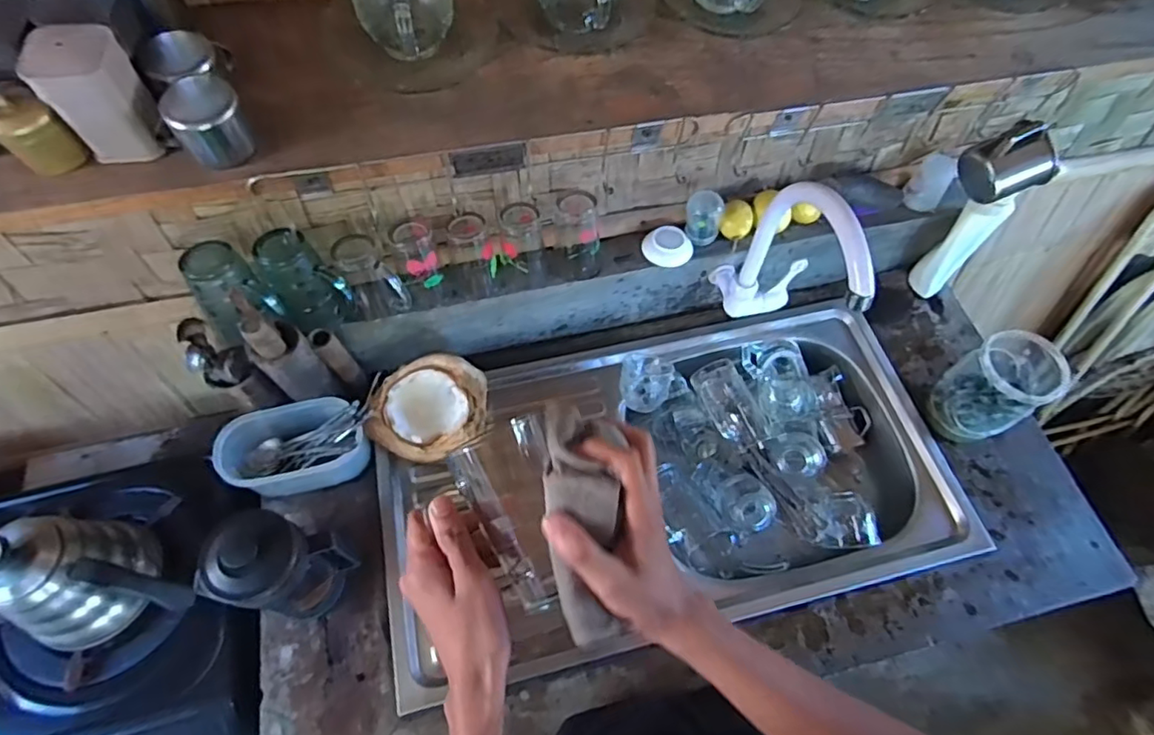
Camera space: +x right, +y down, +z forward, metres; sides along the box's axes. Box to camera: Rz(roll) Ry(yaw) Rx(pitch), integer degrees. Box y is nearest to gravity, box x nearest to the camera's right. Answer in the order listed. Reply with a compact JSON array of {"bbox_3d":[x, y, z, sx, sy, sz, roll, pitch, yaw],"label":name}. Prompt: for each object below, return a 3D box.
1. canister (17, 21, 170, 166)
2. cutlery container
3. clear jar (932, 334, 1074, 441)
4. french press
[{"bbox_3d":[-0.329,-0.189,0.400,0.054,0.077,0.051,-15,65,-10],"label":"canister"},{"bbox_3d":[-0.357,0.100,0.748,0.171,0.092,0.104,-8,64,-7],"label":"cutlery container"},{"bbox_3d":[0.548,0.030,0.769,0.097,0.147,0.094,1,63,-2],"label":"clear jar"},{"bbox_3d":[-0.319,0.215,0.622,0.099,0.200,0.088,14,63,4],"label":"french press"}]

